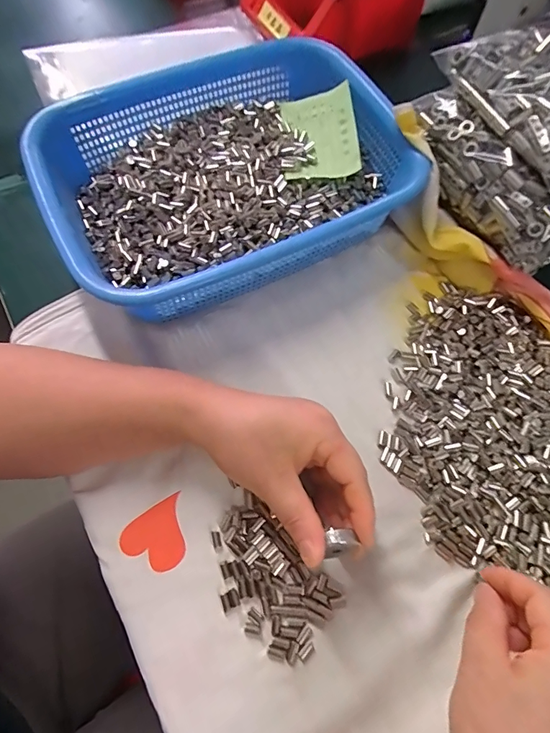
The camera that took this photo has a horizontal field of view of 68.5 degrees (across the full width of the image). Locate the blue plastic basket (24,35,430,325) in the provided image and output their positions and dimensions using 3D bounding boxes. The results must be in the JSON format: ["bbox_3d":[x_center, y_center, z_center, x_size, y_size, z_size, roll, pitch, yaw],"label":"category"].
[{"bbox_3d":[-0.037,-0.159,0.342,0.290,0.070,0.208,-28,71,-12],"label":"blue plastic basket"}]

